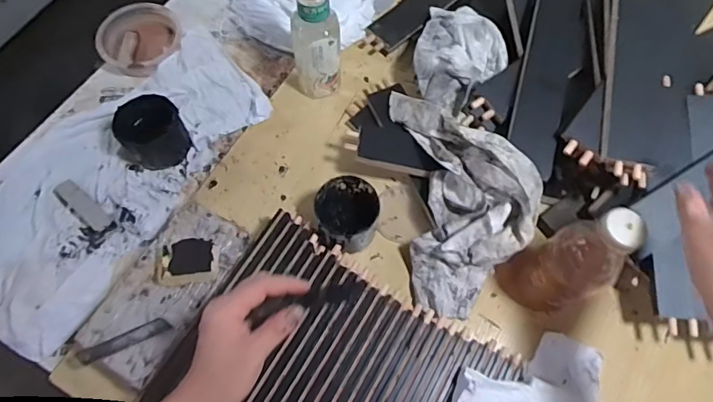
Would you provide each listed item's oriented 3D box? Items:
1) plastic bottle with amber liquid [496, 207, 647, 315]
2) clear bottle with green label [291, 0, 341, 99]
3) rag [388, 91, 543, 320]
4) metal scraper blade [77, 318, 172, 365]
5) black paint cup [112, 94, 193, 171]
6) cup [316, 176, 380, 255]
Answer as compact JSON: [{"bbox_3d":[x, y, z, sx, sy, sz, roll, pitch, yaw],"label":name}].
[{"bbox_3d":[0.228,0.068,0.531,0.065,0.205,0.080,-32,71,-13],"label":"plastic bottle with amber liquid"},{"bbox_3d":[-0.054,-0.211,0.650,0.060,0.200,0.051,-9,67,-4],"label":"clear bottle with green label"},{"bbox_3d":[0.134,-0.019,0.610,0.145,0.125,0.297,-5,67,-2],"label":"rag"},{"bbox_3d":[-0.250,0.149,0.525,0.096,0.008,0.016,-22,69,-9],"label":"metal scraper blade"},{"bbox_3d":[-0.284,-0.097,0.680,0.085,0.071,0.080,0,67,0],"label":"black paint cup"},{"bbox_3d":[-0.012,0.019,0.621,0.076,0.075,0.086,6,67,3],"label":"cup"}]

